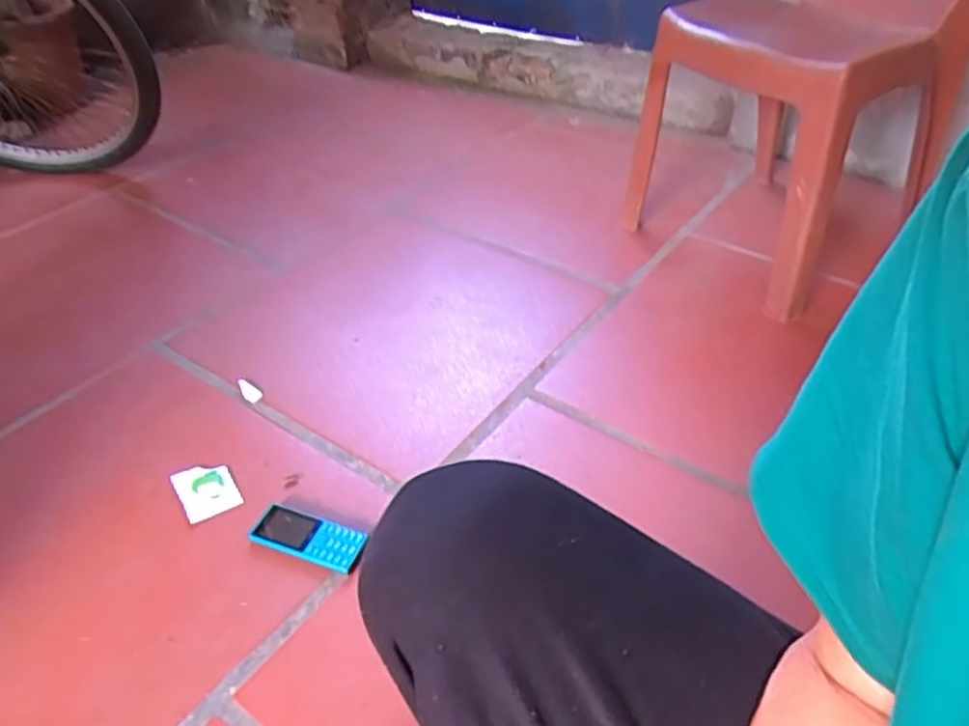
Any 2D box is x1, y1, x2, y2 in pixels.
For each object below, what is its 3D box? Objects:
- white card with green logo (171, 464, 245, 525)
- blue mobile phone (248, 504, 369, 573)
[{"bbox_3d":[-0.327,0.149,0.846,0.062,0.005,0.078,-21,50,-27],"label":"white card with green logo"},{"bbox_3d":[-0.193,0.192,0.792,0.125,0.018,0.049,14,42,14],"label":"blue mobile phone"}]

